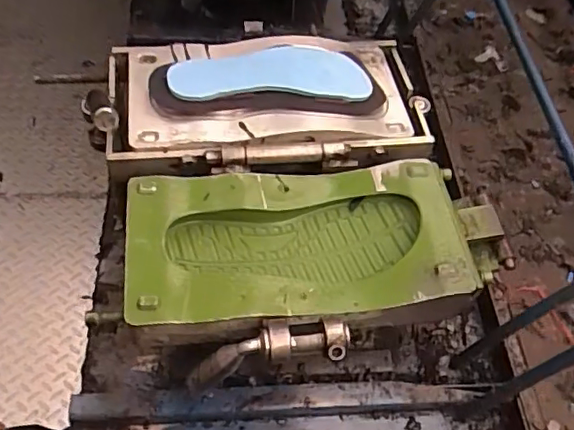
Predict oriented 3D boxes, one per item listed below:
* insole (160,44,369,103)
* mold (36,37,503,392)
[{"bbox_3d":[-0.018,-0.164,0.667,0.225,0.028,0.080,-3,54,-4],"label":"insole"},{"bbox_3d":[-0.002,-0.049,0.623,0.397,0.078,0.429,-8,55,-7],"label":"mold"}]

